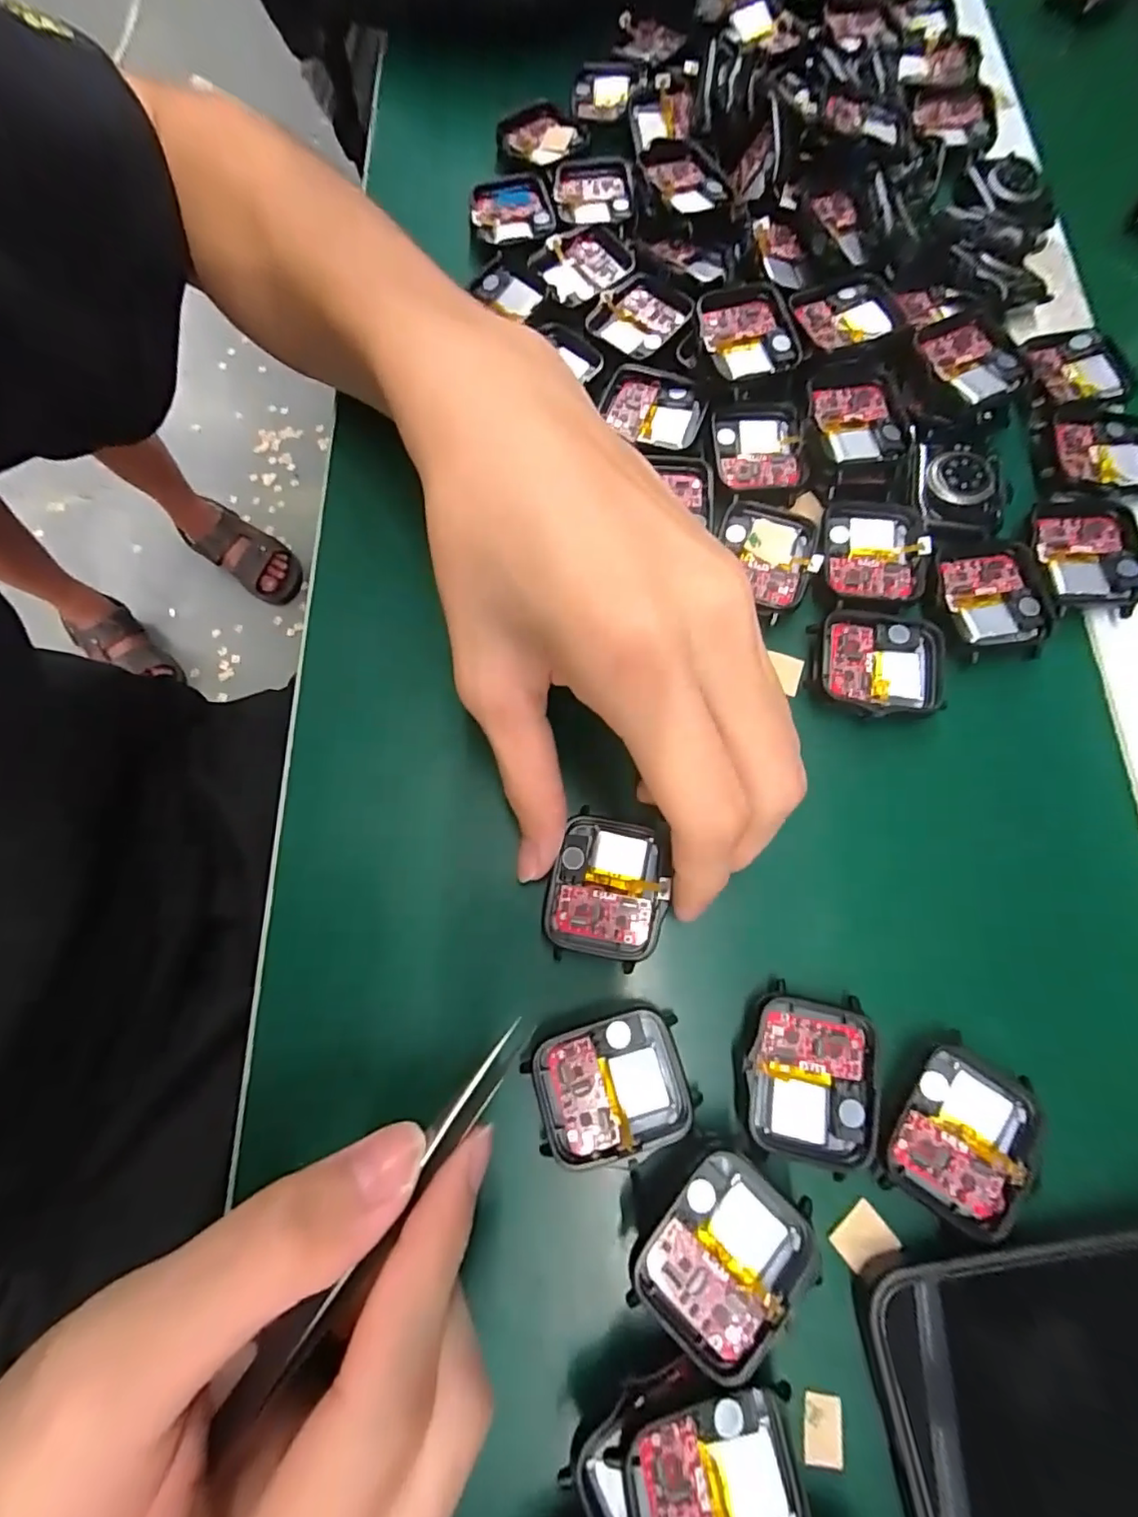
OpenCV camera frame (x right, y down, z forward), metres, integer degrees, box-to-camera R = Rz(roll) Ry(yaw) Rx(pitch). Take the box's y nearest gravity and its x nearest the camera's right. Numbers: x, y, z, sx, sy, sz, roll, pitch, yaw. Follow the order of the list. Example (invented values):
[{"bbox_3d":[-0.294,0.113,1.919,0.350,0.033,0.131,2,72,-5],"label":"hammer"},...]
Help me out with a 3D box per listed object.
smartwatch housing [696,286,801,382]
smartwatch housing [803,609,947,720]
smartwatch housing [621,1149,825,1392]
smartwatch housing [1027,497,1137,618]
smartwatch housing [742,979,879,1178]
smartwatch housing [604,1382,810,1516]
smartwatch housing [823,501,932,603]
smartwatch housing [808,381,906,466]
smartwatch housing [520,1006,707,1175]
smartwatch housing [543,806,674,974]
[{"bbox_3d":[0.072,-0.172,0.229,0.037,0.012,0.040,-9,75,-3],"label":"smartwatch housing"},{"bbox_3d":[0.111,-0.033,0.201,0.045,0.007,0.039,9,75,2],"label":"smartwatch housing"},{"bbox_3d":[0.041,0.132,0.150,0.036,0.014,0.043,43,79,10],"label":"smartwatch housing"},{"bbox_3d":[0.195,-0.076,0.210,0.039,0.005,0.047,7,75,1],"label":"smartwatch housing"},{"bbox_3d":[0.072,0.095,0.168,0.037,0.010,0.045,13,75,3],"label":"smartwatch housing"},{"bbox_3d":[0.036,0.178,0.137,0.044,0.016,0.035,-11,75,-4],"label":"smartwatch housing"},{"bbox_3d":[0.115,-0.078,0.212,0.036,0.007,0.043,8,75,2],"label":"smartwatch housing"},{"bbox_3d":[0.112,-0.131,0.219,0.033,0.008,0.037,-10,75,-3],"label":"smartwatch housing"},{"bbox_3d":[0.013,0.097,0.167,0.046,0.007,0.037,-18,76,-5],"label":"smartwatch housing"},{"bbox_3d":[0.013,0.042,0.181,0.036,0.009,0.044,13,75,3],"label":"smartwatch housing"}]

